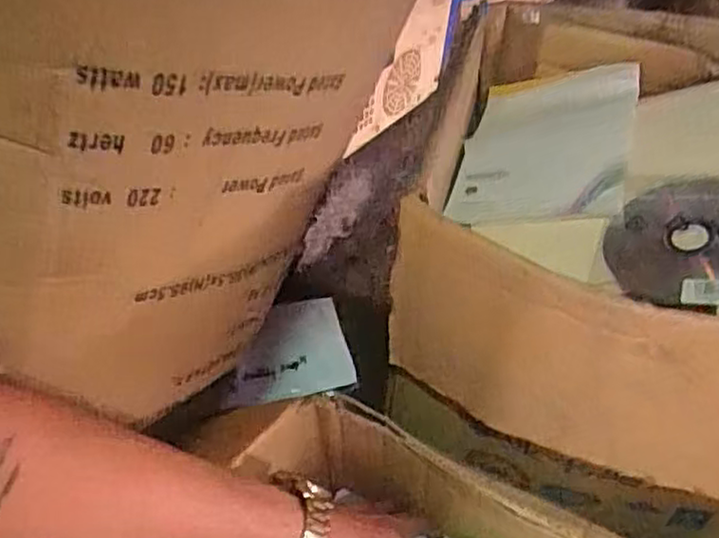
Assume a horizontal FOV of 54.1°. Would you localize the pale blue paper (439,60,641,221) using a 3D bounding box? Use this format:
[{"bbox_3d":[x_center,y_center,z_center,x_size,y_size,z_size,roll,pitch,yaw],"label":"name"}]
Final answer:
[{"bbox_3d":[0.162,-0.110,0.621,0.145,0.015,0.192,0,49,27],"label":"pale blue paper"}]

